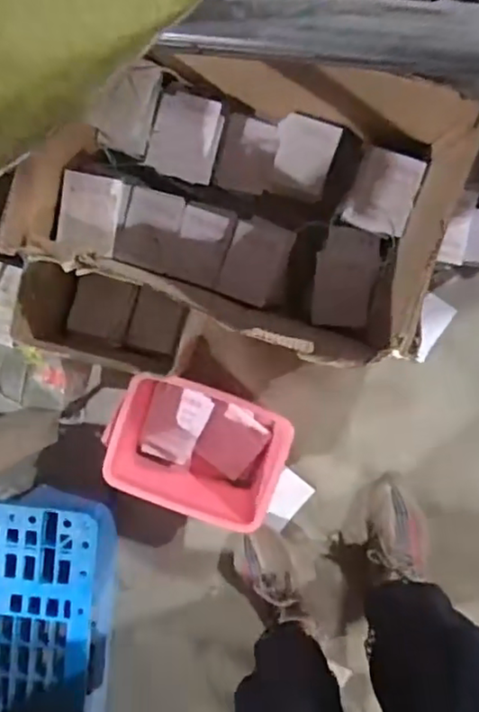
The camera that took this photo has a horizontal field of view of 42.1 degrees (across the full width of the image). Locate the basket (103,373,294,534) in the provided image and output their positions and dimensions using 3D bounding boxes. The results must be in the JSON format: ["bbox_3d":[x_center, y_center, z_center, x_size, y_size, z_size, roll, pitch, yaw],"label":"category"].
[{"bbox_3d":[-0.065,0.141,1.006,0.266,0.132,0.188,20,96,1],"label":"basket"}]

